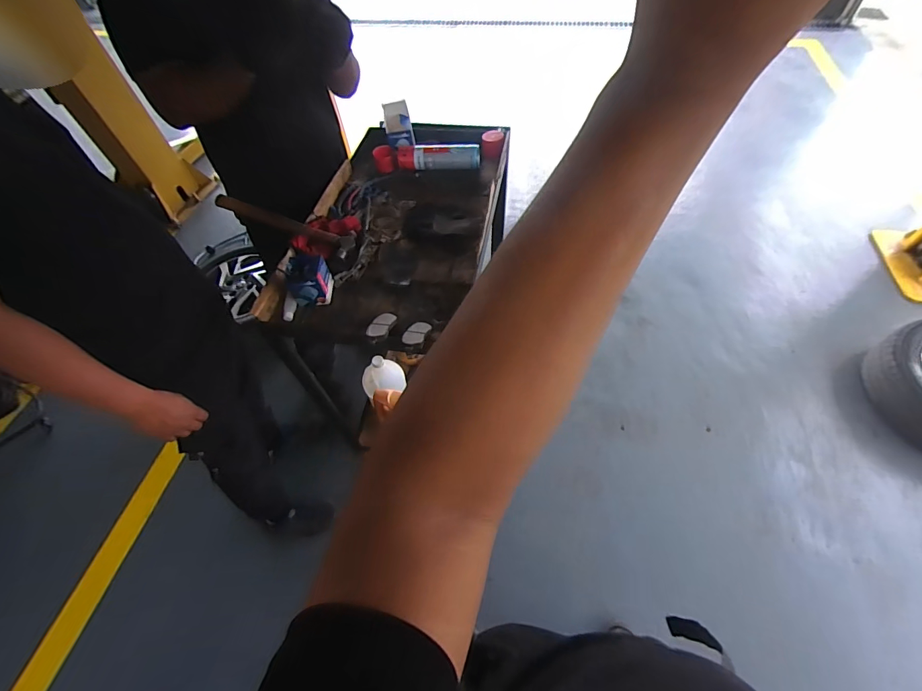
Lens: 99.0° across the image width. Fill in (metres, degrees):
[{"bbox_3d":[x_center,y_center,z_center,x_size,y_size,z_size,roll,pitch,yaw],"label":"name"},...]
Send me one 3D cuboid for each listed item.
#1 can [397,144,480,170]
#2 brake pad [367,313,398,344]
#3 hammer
[{"bbox_3d":[-0.062,-0.540,1.124,0.229,0.053,0.058,2,56,4],"label":"can"},{"bbox_3d":[-0.163,-0.037,0.809,0.049,0.021,0.116,-1,22,2],"label":"brake pad"},{"bbox_3d":[-0.408,-0.287,0.920,0.306,0.027,0.073,18,57,-8],"label":"hammer"}]

